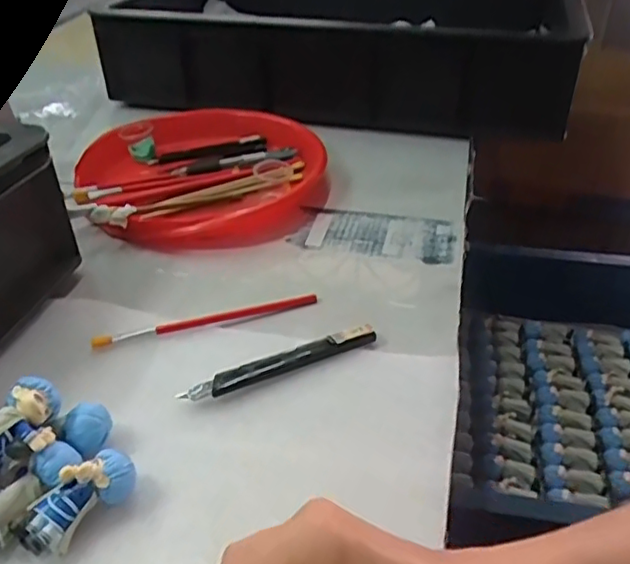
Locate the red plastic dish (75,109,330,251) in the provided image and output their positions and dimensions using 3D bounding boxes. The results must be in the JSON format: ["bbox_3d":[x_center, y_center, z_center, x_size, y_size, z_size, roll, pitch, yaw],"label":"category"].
[{"bbox_3d":[-0.113,-0.117,0.635,0.248,0.031,0.235,-1,36,1],"label":"red plastic dish"}]

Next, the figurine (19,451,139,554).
[{"bbox_3d":[-0.123,0.110,0.319,0.024,0.027,0.061,31,58,35],"label":"figurine"}]

